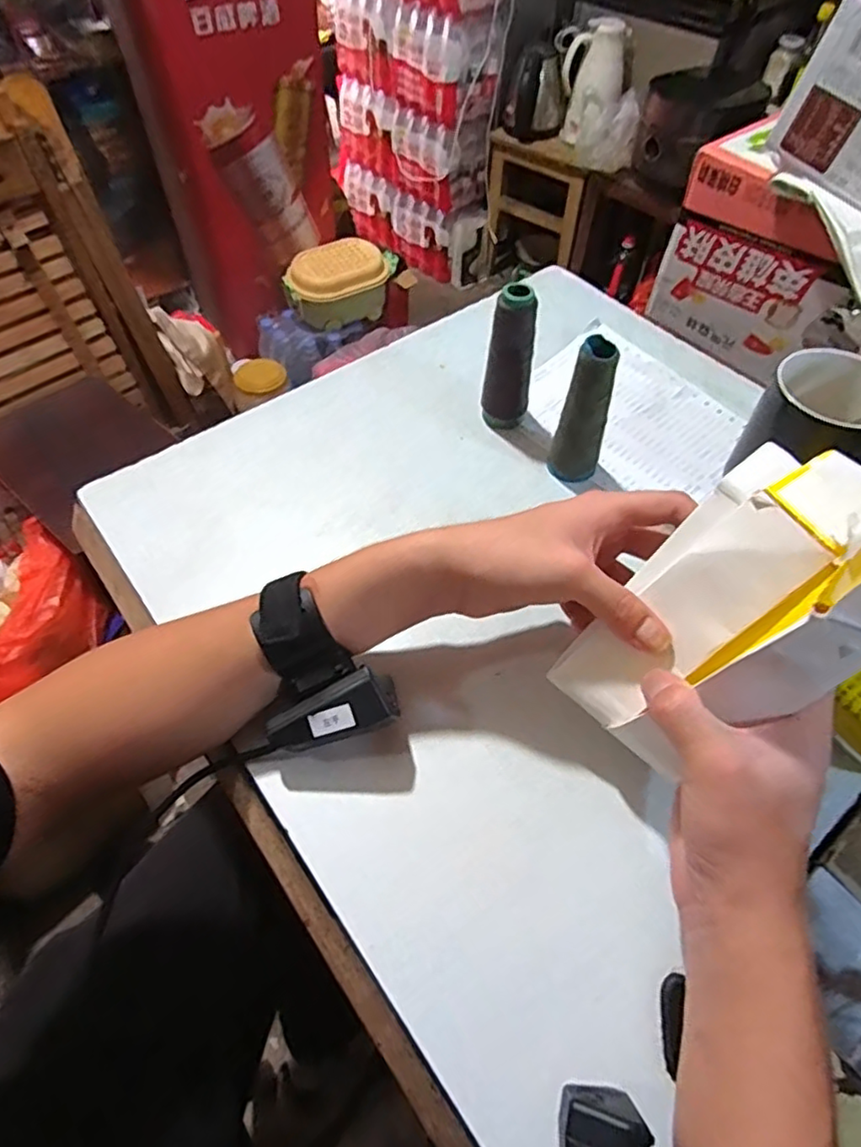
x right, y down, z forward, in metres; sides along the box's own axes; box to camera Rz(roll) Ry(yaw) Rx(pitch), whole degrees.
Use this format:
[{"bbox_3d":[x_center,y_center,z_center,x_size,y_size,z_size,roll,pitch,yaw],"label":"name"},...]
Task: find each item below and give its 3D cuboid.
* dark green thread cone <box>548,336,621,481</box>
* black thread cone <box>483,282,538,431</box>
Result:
[{"bbox_3d":[0.111,-0.113,0.449,0.034,0.108,0.032,14,55,9],"label":"dark green thread cone"},{"bbox_3d":[0.064,-0.165,0.486,0.032,0.113,0.030,10,55,6],"label":"black thread cone"}]

